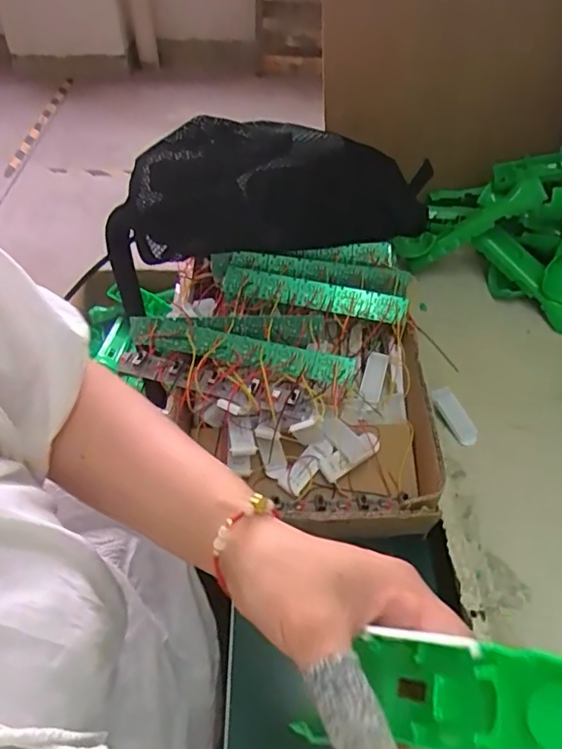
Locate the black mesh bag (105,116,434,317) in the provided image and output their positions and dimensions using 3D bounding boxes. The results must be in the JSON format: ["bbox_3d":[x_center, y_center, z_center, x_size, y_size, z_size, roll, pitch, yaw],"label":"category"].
[{"bbox_3d":[-0.013,-0.147,0.507,0.277,0.135,0.072,-12,48,-10],"label":"black mesh bag"}]

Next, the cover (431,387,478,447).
[{"bbox_3d":[0.156,0.039,0.517,0.018,0.013,0.057,-25,77,-21],"label":"cover"}]

